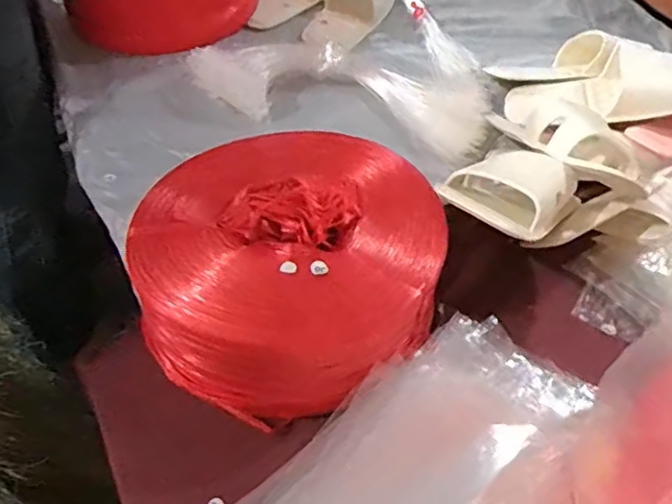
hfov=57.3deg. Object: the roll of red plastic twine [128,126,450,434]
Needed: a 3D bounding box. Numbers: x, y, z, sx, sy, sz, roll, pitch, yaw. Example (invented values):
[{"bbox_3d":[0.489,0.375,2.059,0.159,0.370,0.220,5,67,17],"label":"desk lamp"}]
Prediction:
[{"bbox_3d":[-0.049,0.015,0.588,0.267,0.121,0.255,2,51,-2],"label":"roll of red plastic twine"}]

